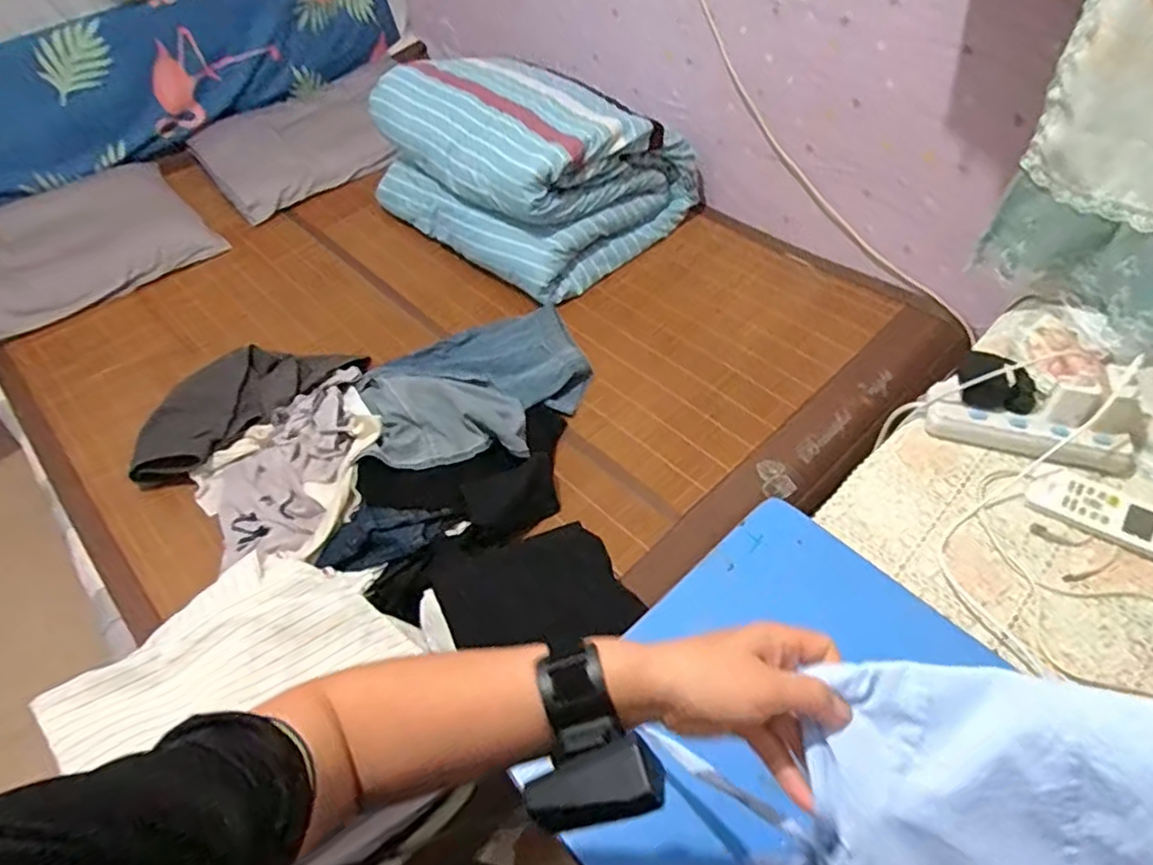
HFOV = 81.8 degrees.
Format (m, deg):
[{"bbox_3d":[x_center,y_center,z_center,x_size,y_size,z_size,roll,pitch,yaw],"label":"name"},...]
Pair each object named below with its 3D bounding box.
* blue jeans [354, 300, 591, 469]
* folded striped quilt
[{"bbox_3d":[-0.183,-0.109,1.256,0.411,0.149,0.387,-2,51,2],"label":"blue jeans"},{"bbox_3d":[-0.124,-0.665,1.609,0.673,0.294,0.497,35,61,27],"label":"folded striped quilt"}]

